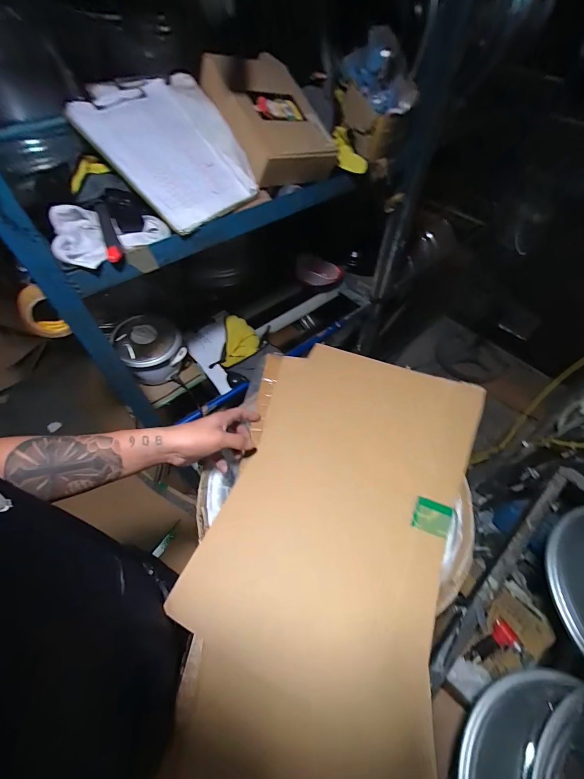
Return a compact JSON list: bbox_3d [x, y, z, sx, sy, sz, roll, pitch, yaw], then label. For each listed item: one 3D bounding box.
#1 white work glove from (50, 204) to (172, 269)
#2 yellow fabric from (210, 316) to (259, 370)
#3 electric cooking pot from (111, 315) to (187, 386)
[{"bbox_3d":[-0.323,-0.283,0.563,0.189,0.053,0.132,-27,59,-19],"label":"white work glove"},{"bbox_3d":[-0.191,-0.171,1.119,0.130,0.103,0.188,19,57,12],"label":"yellow fabric"},{"bbox_3d":[-0.442,-0.125,1.007,0.184,0.191,0.178,0,55,-1],"label":"electric cooking pot"}]

